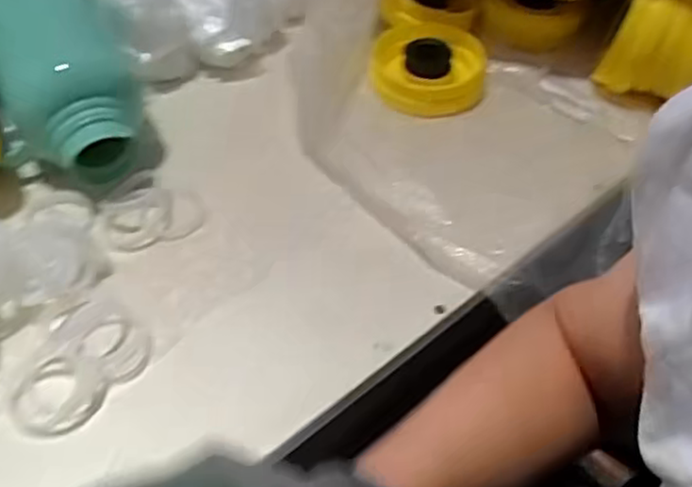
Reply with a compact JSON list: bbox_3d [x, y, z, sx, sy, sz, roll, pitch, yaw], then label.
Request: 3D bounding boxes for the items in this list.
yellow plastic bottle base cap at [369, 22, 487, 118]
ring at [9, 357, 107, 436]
[{"bbox_3d":[0.109,-0.228,0.927,0.154,0.035,0.175,1,48,0],"label":"yellow plastic bottle base cap"},{"bbox_3d":[-0.233,0.122,0.565,0.066,0.016,0.062,1,48,-1],"label":"ring"}]

